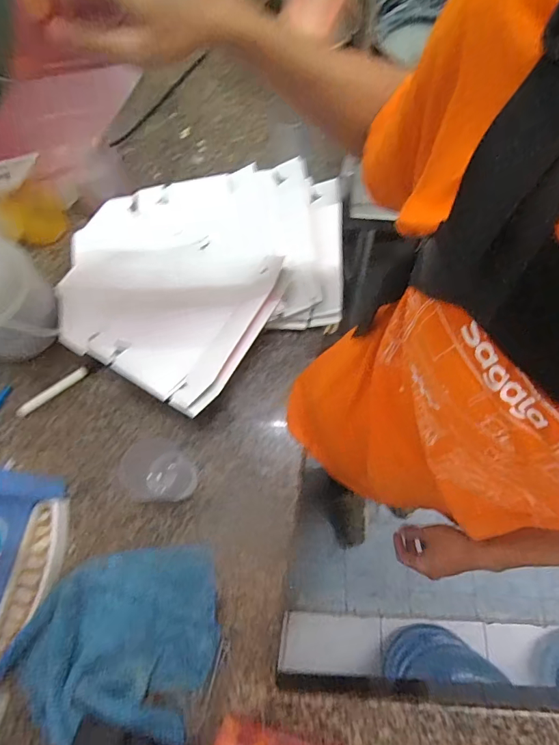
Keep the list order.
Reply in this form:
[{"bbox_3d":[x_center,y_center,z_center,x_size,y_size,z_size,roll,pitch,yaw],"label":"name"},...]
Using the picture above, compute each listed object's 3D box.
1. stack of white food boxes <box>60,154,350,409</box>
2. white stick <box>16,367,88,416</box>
[{"bbox_3d":[-0.115,-0.152,0.713,0.488,0.080,0.411,-13,70,-3],"label":"stack of white food boxes"},{"bbox_3d":[-0.381,0.031,0.702,0.129,0.011,0.018,-33,72,-10],"label":"white stick"}]

